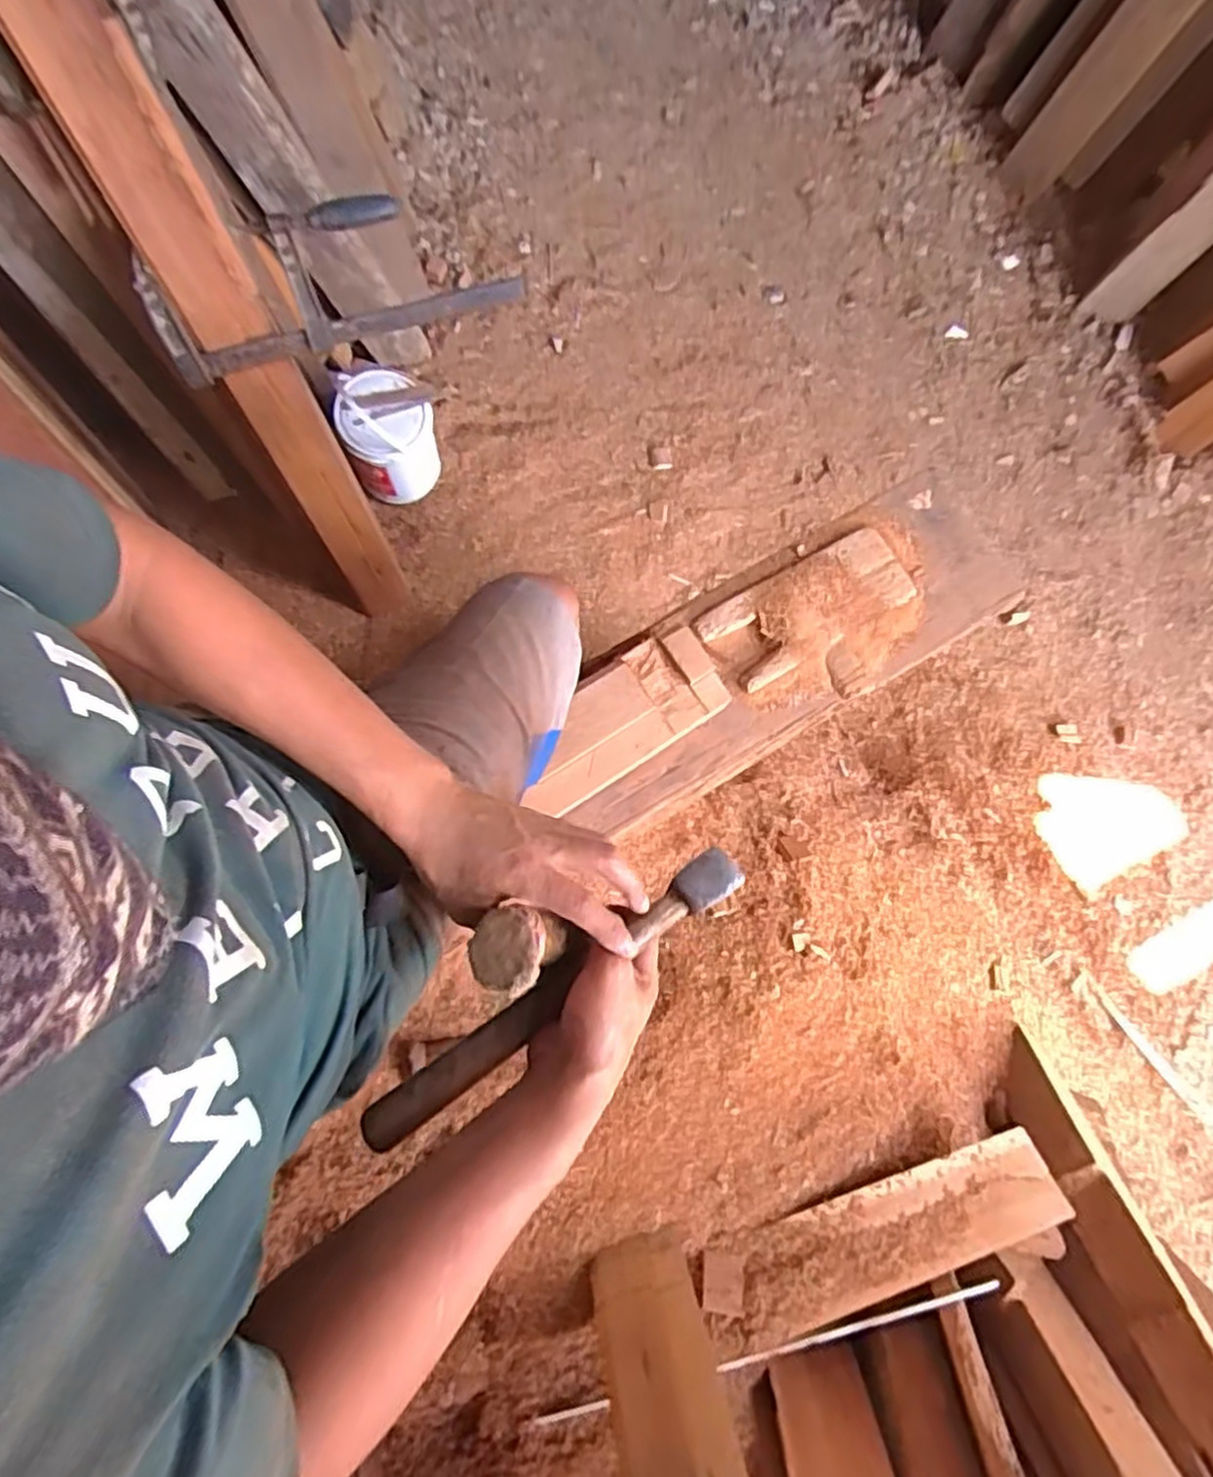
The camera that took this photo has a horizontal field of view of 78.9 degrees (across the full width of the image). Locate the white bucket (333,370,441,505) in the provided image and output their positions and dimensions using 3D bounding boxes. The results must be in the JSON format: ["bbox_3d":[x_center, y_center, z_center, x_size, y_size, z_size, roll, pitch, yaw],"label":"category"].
[{"bbox_3d":[-0.428,-0.591,1.457,0.171,0.213,0.208,-20,78,-9],"label":"white bucket"}]

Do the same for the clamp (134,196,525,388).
[{"bbox_3d":[-0.374,-0.632,1.018,0.492,0.171,0.046,-18,47,-5],"label":"clamp"}]

